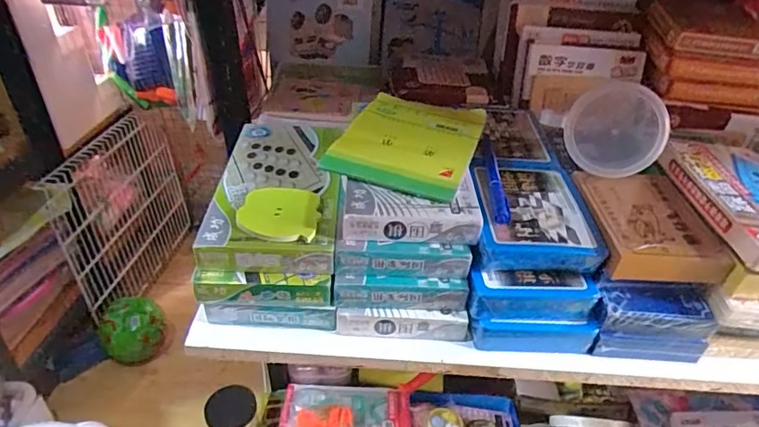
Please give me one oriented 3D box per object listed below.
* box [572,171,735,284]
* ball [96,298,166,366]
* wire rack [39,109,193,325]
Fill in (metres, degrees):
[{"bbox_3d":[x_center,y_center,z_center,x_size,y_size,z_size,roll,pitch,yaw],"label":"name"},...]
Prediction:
[{"bbox_3d":[0.237,0.010,0.456,0.093,0.036,0.126,0,34,-1],"label":"box"},{"bbox_3d":[-0.540,0.273,1.104,0.125,0.127,0.117,1,34,-1],"label":"ball"},{"bbox_3d":[-0.616,-0.014,1.233,0.026,0.400,0.473,1,35,8],"label":"wire rack"}]

